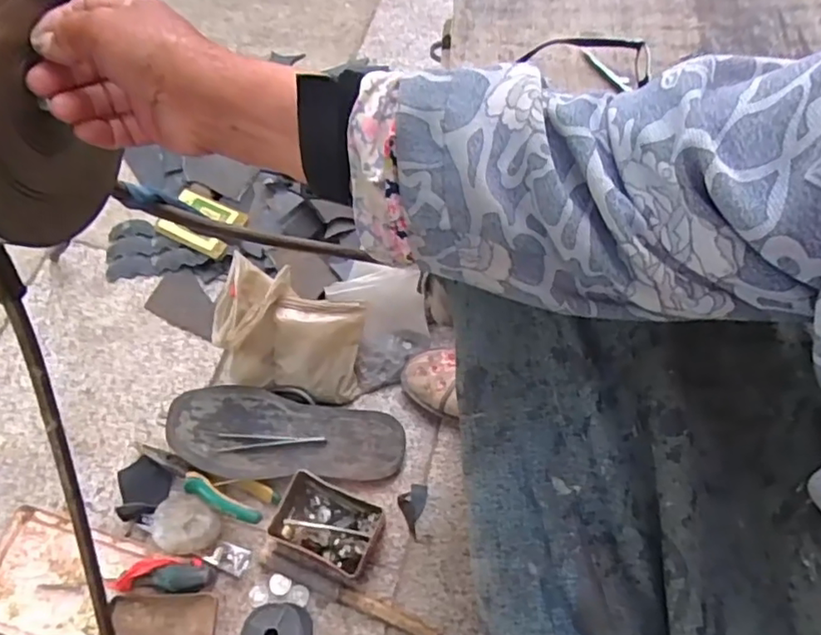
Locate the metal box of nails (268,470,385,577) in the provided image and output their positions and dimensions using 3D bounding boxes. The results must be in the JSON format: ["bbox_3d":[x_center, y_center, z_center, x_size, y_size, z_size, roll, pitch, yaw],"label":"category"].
[{"bbox_3d":[-0.096,0.239,0.695,0.116,0.046,0.083,22,68,12],"label":"metal box of nails"}]

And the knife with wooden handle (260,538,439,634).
[{"bbox_3d":[-0.071,0.312,0.679,0.214,0.016,0.030,21,68,12],"label":"knife with wooden handle"}]

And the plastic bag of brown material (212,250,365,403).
[{"bbox_3d":[-0.152,0.017,0.735,0.179,0.133,0.125,9,66,6],"label":"plastic bag of brown material"}]

